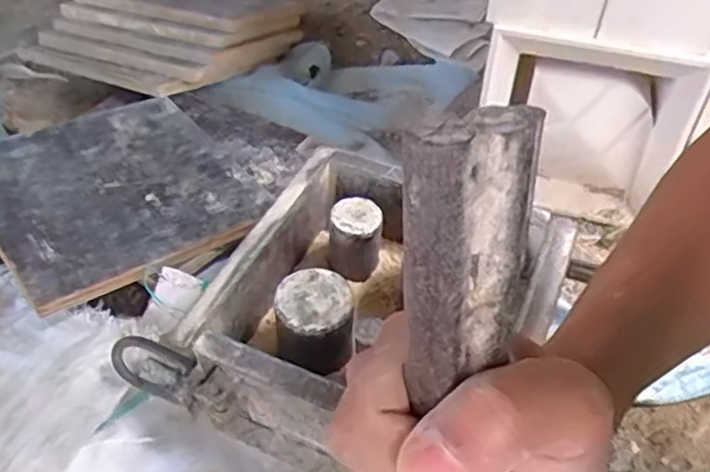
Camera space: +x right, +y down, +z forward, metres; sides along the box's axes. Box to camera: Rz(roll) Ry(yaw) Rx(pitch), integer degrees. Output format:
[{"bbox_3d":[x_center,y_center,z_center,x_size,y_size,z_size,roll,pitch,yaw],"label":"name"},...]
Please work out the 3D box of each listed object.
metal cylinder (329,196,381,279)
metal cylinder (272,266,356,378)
[{"bbox_3d":[0.000,0.006,0.553,0.044,0.069,0.039,3,39,4],"label":"metal cylinder"},{"bbox_3d":[-0.031,0.069,0.488,0.057,0.062,0.059,0,39,0],"label":"metal cylinder"}]

